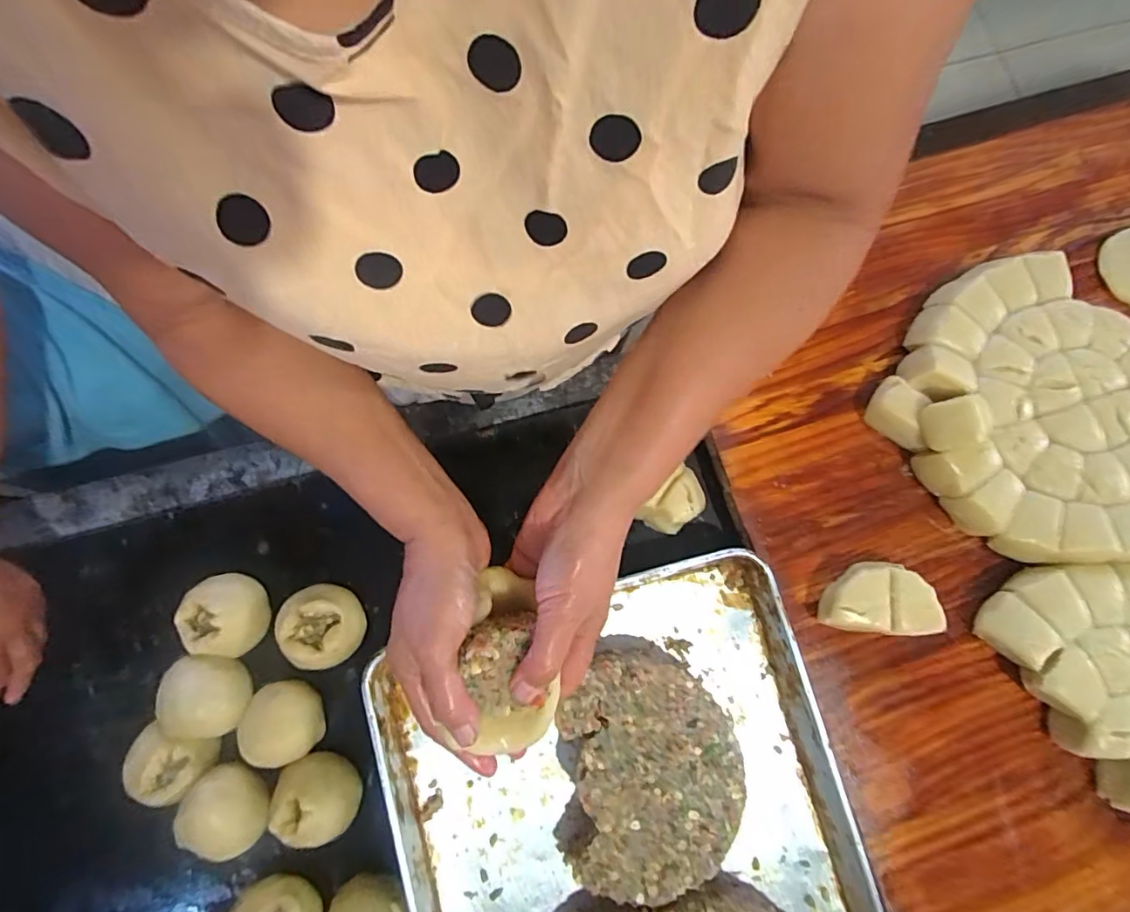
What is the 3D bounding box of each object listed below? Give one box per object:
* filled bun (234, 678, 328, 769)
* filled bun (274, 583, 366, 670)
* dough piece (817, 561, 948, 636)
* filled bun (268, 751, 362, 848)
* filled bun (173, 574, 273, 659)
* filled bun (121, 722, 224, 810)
[{"bbox_3d":[-0.269,0.253,0.520,0.069,0.045,0.072,-18,81,-4],"label":"filled bun"},{"bbox_3d":[-0.237,0.166,0.533,0.075,0.051,0.077,-11,80,-3],"label":"filled bun"},{"bbox_3d":[0.301,0.137,0.527,0.110,0.042,0.066,5,80,0],"label":"dough piece"},{"bbox_3d":[-0.232,0.315,0.500,0.071,0.046,0.072,-7,80,-2],"label":"filled bun"},{"bbox_3d":[-0.330,0.153,0.532,0.067,0.047,0.070,0,80,-1],"label":"filled bun"},{"bbox_3d":[-0.363,0.282,0.503,0.069,0.058,0.061,26,80,4],"label":"filled bun"}]

